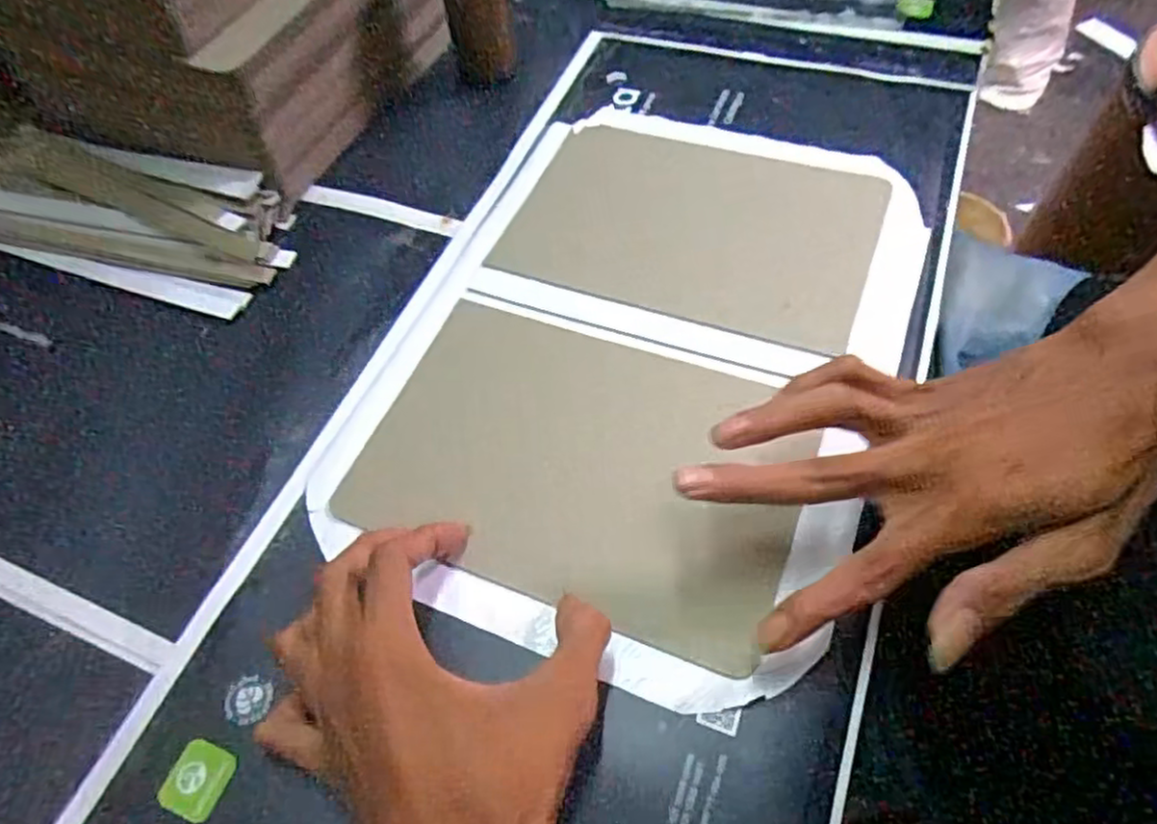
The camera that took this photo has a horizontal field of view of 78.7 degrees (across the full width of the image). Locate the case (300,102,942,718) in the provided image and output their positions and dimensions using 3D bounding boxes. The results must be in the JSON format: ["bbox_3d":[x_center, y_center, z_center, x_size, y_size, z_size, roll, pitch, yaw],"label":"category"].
[{"bbox_3d":[0.034,-0.043,0.392,0.257,0.012,0.343,18,60,15],"label":"case"}]

